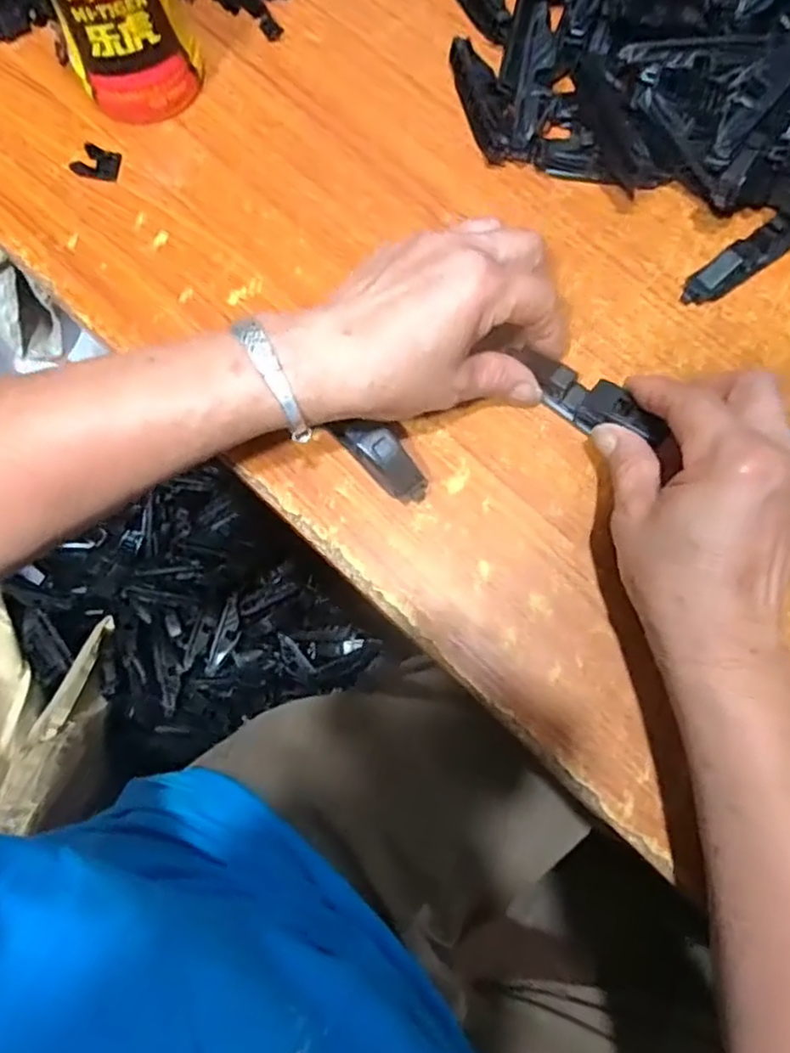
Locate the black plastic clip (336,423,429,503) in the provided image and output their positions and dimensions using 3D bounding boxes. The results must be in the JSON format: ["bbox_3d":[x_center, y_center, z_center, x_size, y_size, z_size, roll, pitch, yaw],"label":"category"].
[{"bbox_3d":[-0.004,-0.033,0.336,0.053,0.008,0.020,43,81,-19],"label":"black plastic clip"}]

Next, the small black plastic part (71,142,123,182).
[{"bbox_3d":[-0.168,-0.206,0.382,0.024,0.010,0.022,17,78,5],"label":"small black plastic part"}]

